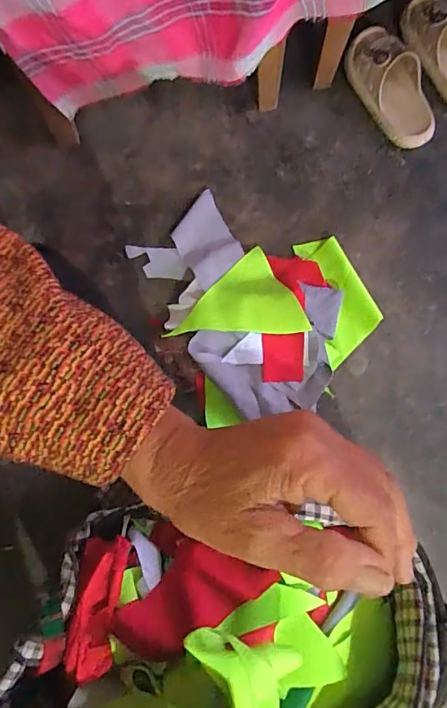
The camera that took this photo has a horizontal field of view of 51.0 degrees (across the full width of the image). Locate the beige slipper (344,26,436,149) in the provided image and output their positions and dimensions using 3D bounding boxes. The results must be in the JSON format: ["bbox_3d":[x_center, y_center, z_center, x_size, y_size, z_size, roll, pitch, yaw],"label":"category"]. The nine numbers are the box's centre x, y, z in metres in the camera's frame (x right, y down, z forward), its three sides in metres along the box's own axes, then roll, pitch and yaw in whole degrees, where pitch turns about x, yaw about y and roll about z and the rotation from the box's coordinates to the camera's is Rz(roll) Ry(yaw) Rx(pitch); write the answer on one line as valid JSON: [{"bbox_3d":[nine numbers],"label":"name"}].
[{"bbox_3d":[0.284,-0.454,0.801,0.105,0.067,0.215,-31,79,-5],"label":"beige slipper"}]

